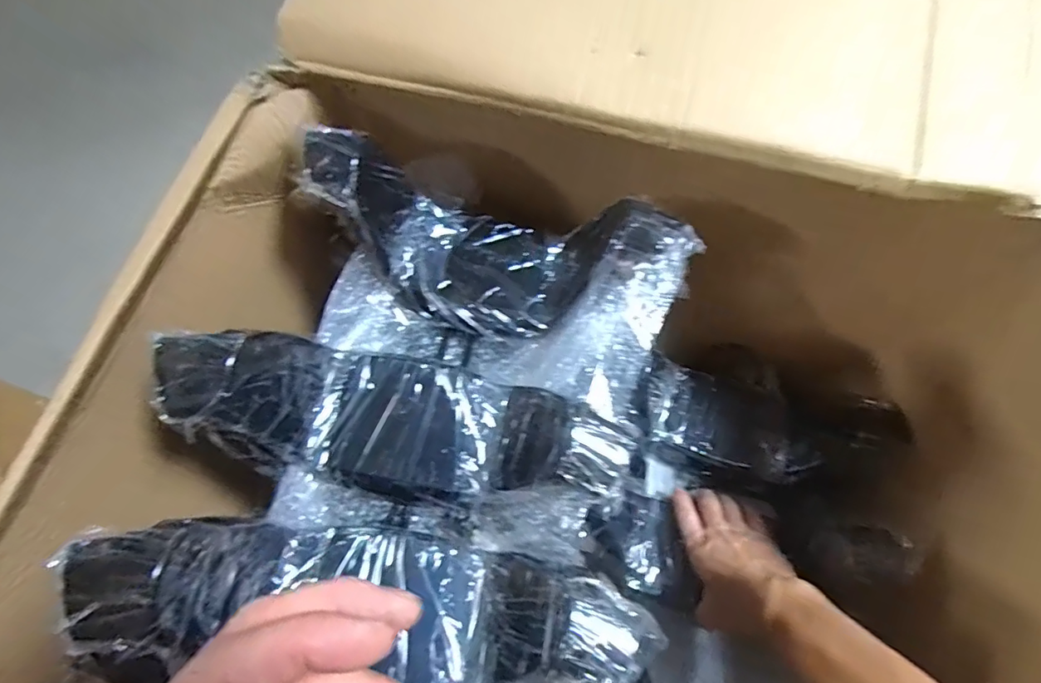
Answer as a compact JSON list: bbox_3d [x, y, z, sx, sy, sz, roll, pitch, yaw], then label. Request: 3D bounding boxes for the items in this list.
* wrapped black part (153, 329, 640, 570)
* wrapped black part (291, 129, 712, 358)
[{"bbox_3d":[-0.075,0.057,0.376,0.283,0.144,0.119,17,66,6],"label":"wrapped black part"},{"bbox_3d":[-0.013,-0.081,0.442,0.298,0.131,0.122,19,66,7],"label":"wrapped black part"}]

